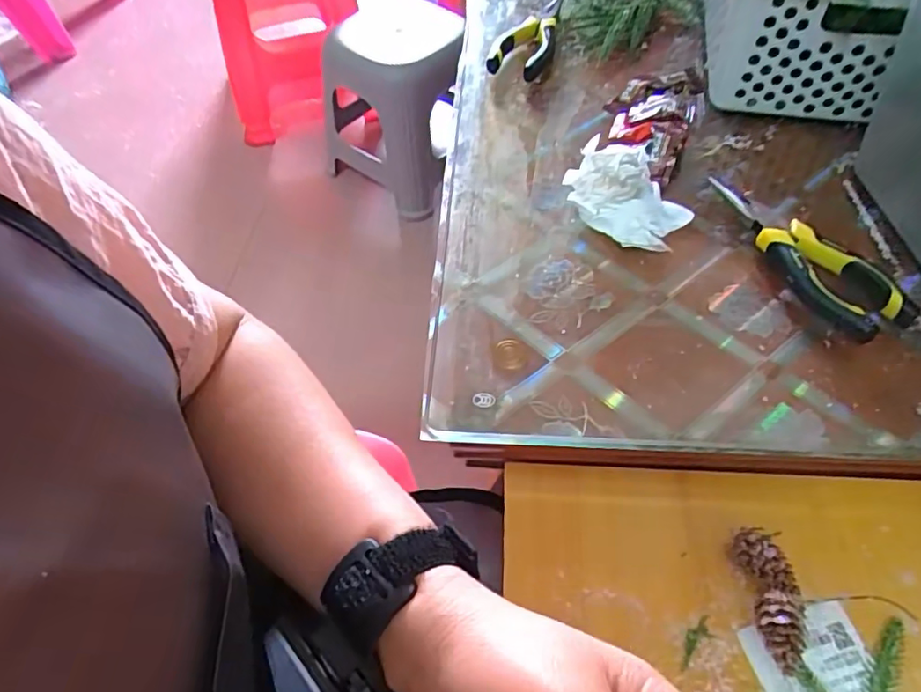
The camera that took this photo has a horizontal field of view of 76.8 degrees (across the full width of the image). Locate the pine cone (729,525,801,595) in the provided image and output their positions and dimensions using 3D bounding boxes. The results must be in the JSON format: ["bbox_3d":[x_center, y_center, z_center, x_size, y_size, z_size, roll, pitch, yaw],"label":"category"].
[{"bbox_3d":[0.158,0.112,0.306,0.027,0.021,0.034,2,53,4],"label":"pine cone"}]

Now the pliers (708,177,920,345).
[{"bbox_3d":[0.223,-0.062,0.391,0.048,0.020,0.150,-29,57,-18],"label":"pliers"}]

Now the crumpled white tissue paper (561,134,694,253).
[{"bbox_3d":[0.115,-0.106,0.412,0.061,0.048,0.082,-18,56,-9],"label":"crumpled white tissue paper"}]

